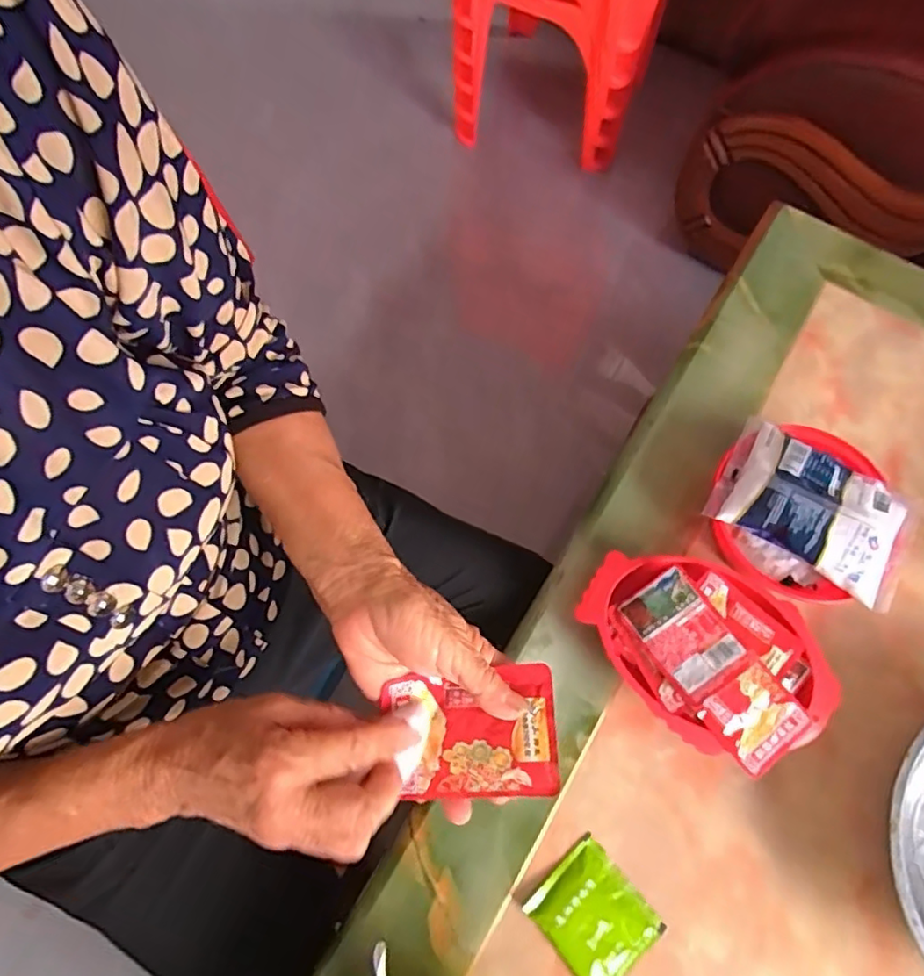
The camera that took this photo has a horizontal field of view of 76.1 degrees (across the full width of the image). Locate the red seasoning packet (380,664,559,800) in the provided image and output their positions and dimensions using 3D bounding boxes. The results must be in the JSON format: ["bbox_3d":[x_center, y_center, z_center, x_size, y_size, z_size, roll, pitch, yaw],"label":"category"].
[{"bbox_3d":[0.006,0.140,0.334,0.092,0.015,0.068,-8,73,10],"label":"red seasoning packet"}]

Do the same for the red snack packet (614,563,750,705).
[{"bbox_3d":[0.183,0.122,0.494,0.068,0.010,0.096,-38,70,0],"label":"red snack packet"}]

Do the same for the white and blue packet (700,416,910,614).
[{"bbox_3d":[0.319,0.017,0.531,0.164,0.027,0.107,32,72,10],"label":"white and blue packet"}]

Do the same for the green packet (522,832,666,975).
[{"bbox_3d":[0.106,0.341,0.468,0.076,0.011,0.085,-38,75,-15],"label":"green packet"}]

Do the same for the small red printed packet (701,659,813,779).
[{"bbox_3d":[0.239,0.187,0.481,0.070,0.020,0.069,-40,75,-14],"label":"small red printed packet"}]

